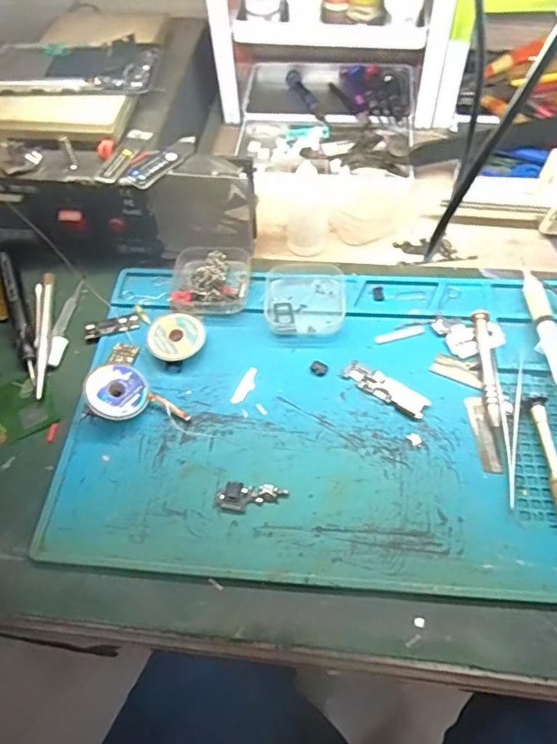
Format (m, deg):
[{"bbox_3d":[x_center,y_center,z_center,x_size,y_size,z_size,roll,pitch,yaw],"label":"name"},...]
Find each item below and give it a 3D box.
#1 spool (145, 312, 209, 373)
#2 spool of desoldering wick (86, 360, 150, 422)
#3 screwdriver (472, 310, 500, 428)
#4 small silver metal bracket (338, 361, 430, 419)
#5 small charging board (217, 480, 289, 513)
[{"bbox_3d":[-0.080,-0.028,0.420,0.045,0.014,0.042,-2,58,3],"label":"spool"},{"bbox_3d":[-0.118,0.014,0.391,0.044,0.010,0.044,13,61,-24],"label":"spool of desoldering wick"},{"bbox_3d":[0.153,-0.004,0.388,0.011,0.009,0.094,1,58,4],"label":"screwdriver"},{"bbox_3d":[0.079,0.012,0.391,0.065,0.004,0.020,30,65,20],"label":"small silver metal bracket"},{"bbox_3d":[-0.018,0.083,0.352,0.045,0.004,0.020,4,58,6],"label":"small charging board"}]

